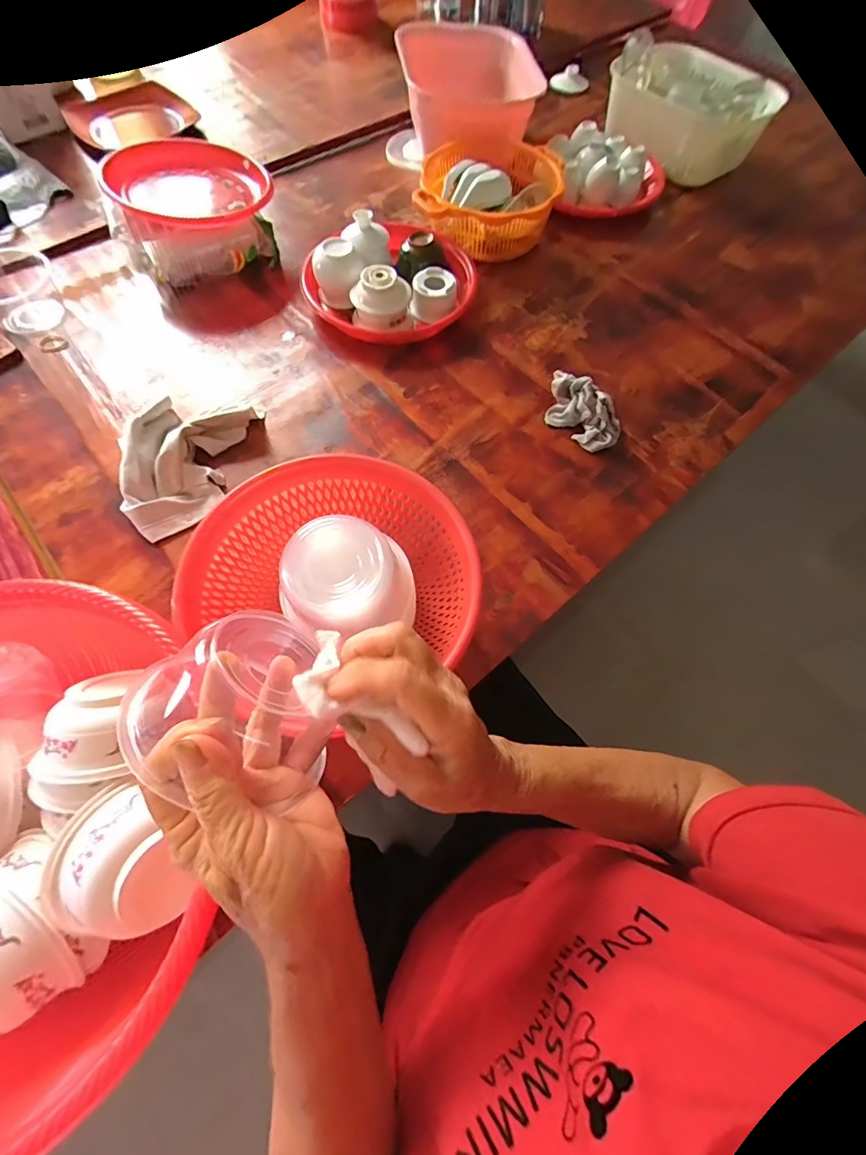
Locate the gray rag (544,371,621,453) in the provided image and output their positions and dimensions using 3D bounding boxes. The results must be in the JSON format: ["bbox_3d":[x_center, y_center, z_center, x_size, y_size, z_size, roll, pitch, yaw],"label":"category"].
[{"bbox_3d":[0.190,-0.218,0.564,0.119,0.038,0.070,39,72,14],"label":"gray rag"}]

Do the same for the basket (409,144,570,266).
[{"bbox_3d":[0.085,-0.612,0.707,0.216,0.072,0.237,1,67,-1],"label":"basket"}]

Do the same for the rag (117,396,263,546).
[{"bbox_3d":[-0.295,-0.139,0.513,0.109,0.046,0.194,13,68,4],"label":"rag"}]

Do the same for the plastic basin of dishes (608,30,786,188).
[{"bbox_3d":[0.442,-0.819,0.768,0.179,0.110,0.262,-26,70,-11],"label":"plastic basin of dishes"}]

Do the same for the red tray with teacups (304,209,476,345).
[{"bbox_3d":[-0.063,-0.428,0.632,0.242,0.065,0.182,10,68,3],"label":"red tray with teacups"}]

